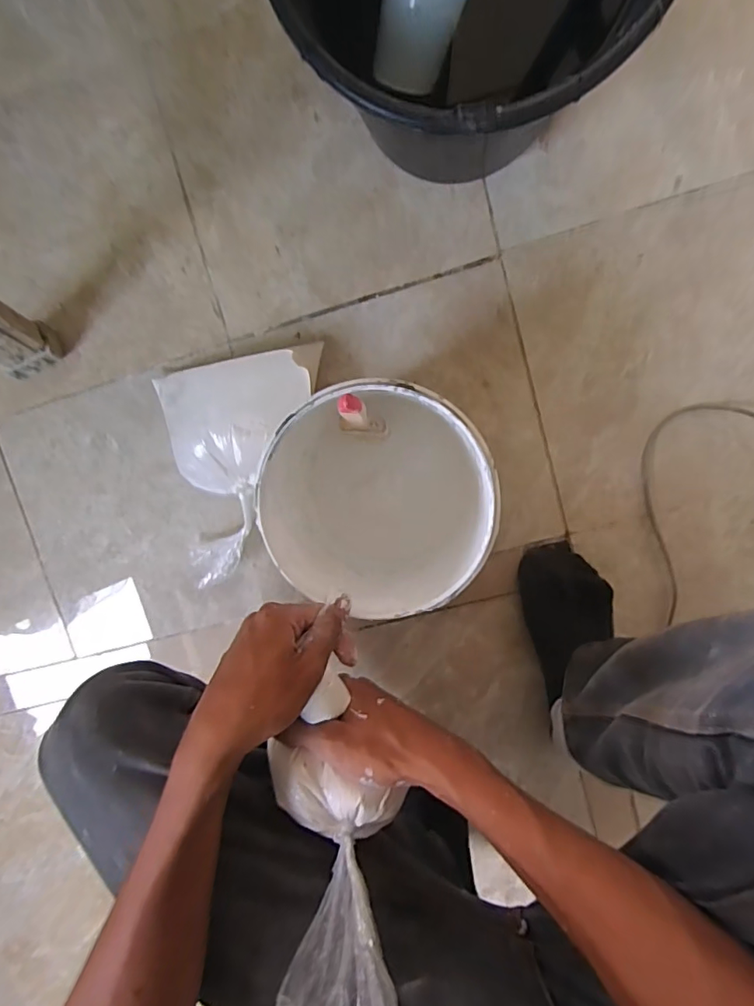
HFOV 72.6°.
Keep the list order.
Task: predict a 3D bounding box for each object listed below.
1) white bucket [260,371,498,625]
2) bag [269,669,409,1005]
[{"bbox_3d":[0.005,-0.013,0.469,0.175,0.188,0.174,1,99,4],"label":"white bucket"},{"bbox_3d":[-0.026,0.247,0.318,0.080,0.058,0.224,-11,60,6],"label":"bag"}]

